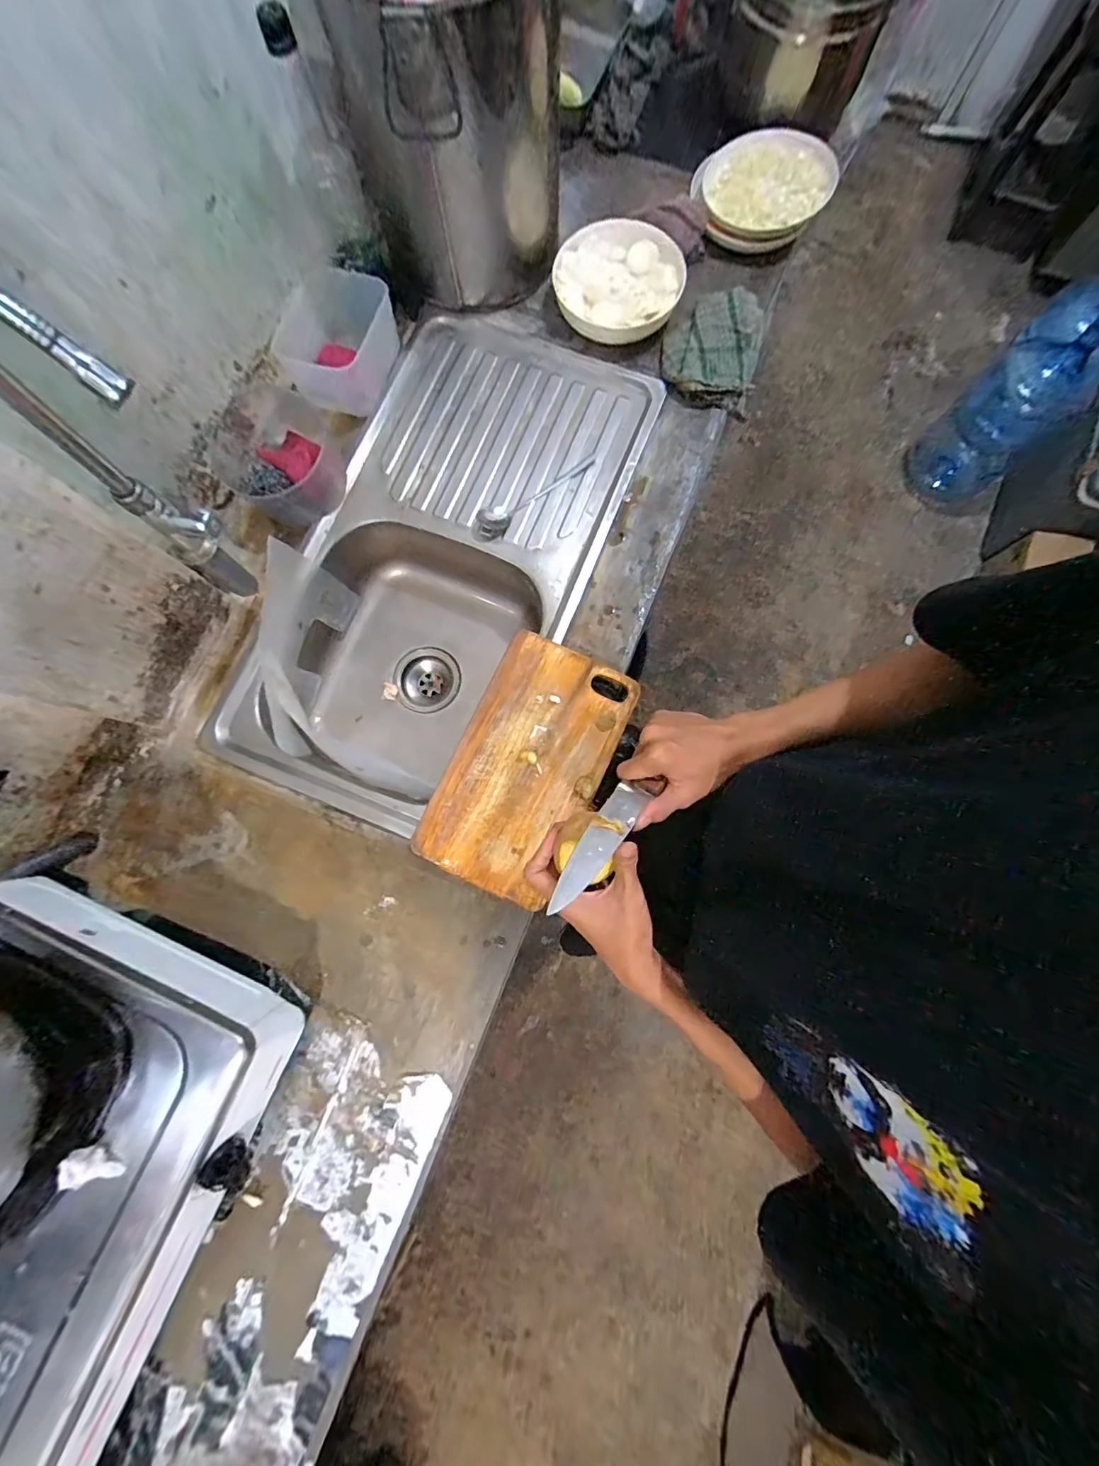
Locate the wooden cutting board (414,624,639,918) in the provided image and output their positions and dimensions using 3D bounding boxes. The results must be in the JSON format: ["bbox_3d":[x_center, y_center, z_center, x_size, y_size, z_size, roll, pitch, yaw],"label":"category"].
[{"bbox_3d":[-0.026,0.040,0.589,0.177,0.030,0.310,25,81,5],"label":"wooden cutting board"}]

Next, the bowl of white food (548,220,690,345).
[{"bbox_3d":[0.099,-0.641,0.673,0.174,0.065,0.146,20,81,4],"label":"bowl of white food"}]

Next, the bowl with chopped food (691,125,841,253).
[{"bbox_3d":[0.304,-0.778,0.666,0.182,0.055,0.151,19,81,4],"label":"bowl with chopped food"}]

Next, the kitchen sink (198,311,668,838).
[{"bbox_3d":[-0.157,-0.236,0.701,0.362,0.190,0.716,25,81,5],"label":"kitchen sink"}]

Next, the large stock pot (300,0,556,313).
[{"bbox_3d":[-0.114,-0.765,0.584,0.238,0.295,0.237,0,80,1],"label":"large stock pot"}]

